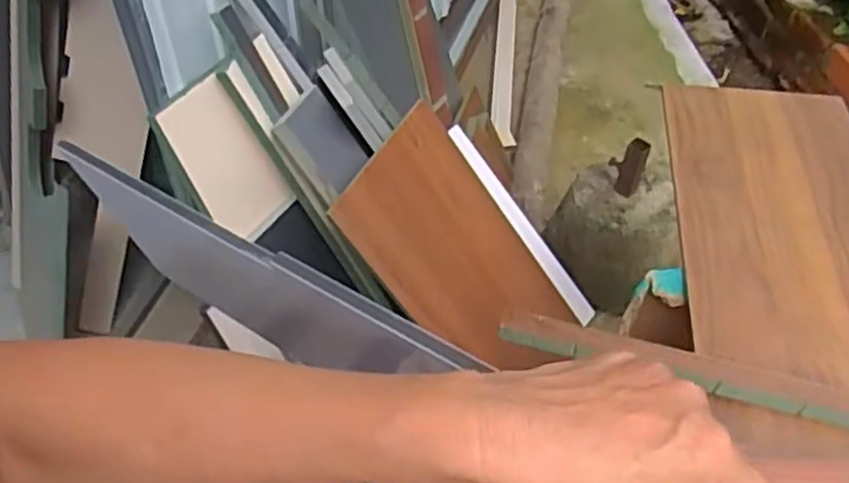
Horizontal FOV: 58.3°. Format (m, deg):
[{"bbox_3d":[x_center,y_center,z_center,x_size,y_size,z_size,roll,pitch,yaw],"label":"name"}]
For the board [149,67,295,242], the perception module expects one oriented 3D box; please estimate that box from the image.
[{"bbox_3d":[-0.245,-0.098,0.931,0.108,0.191,0.018,-42,24,-28],"label":"board"}]

